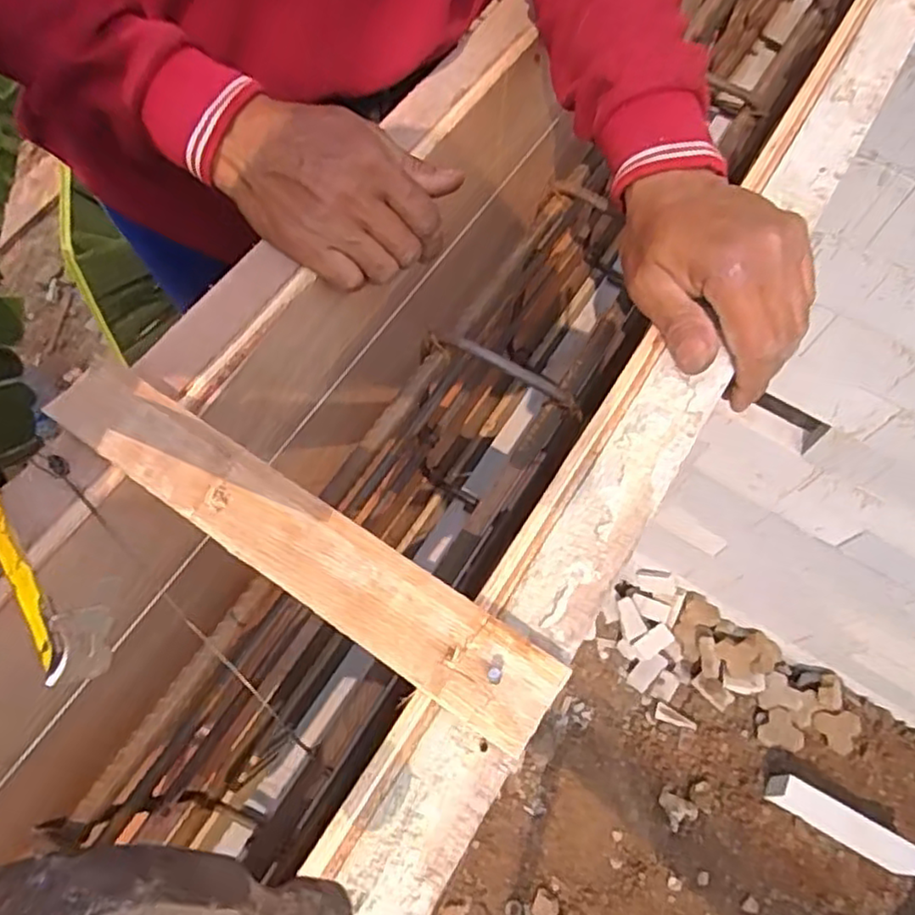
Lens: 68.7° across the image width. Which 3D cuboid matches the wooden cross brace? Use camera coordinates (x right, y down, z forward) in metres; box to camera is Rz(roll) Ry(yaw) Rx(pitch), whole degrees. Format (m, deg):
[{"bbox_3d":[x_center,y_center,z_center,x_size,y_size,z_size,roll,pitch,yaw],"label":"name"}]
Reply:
[{"bbox_3d":[-0.080,0.033,0.304,0.275,0.015,0.042,33,68,12],"label":"wooden cross brace"}]

